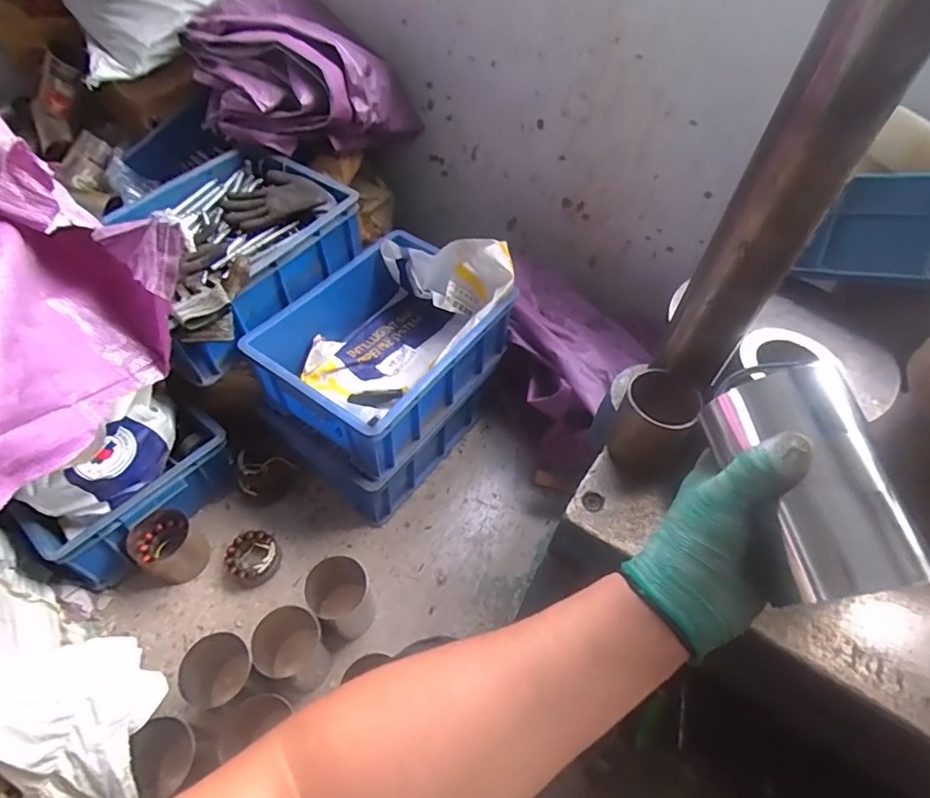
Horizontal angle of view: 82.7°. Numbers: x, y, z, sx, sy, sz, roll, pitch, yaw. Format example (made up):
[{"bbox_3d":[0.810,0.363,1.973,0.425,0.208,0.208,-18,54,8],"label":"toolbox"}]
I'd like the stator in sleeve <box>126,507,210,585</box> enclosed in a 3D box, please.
[{"bbox_3d":[-0.489,0.251,0.883,0.085,0.109,0.096,36,58,22],"label":"stator in sleeve"}]

